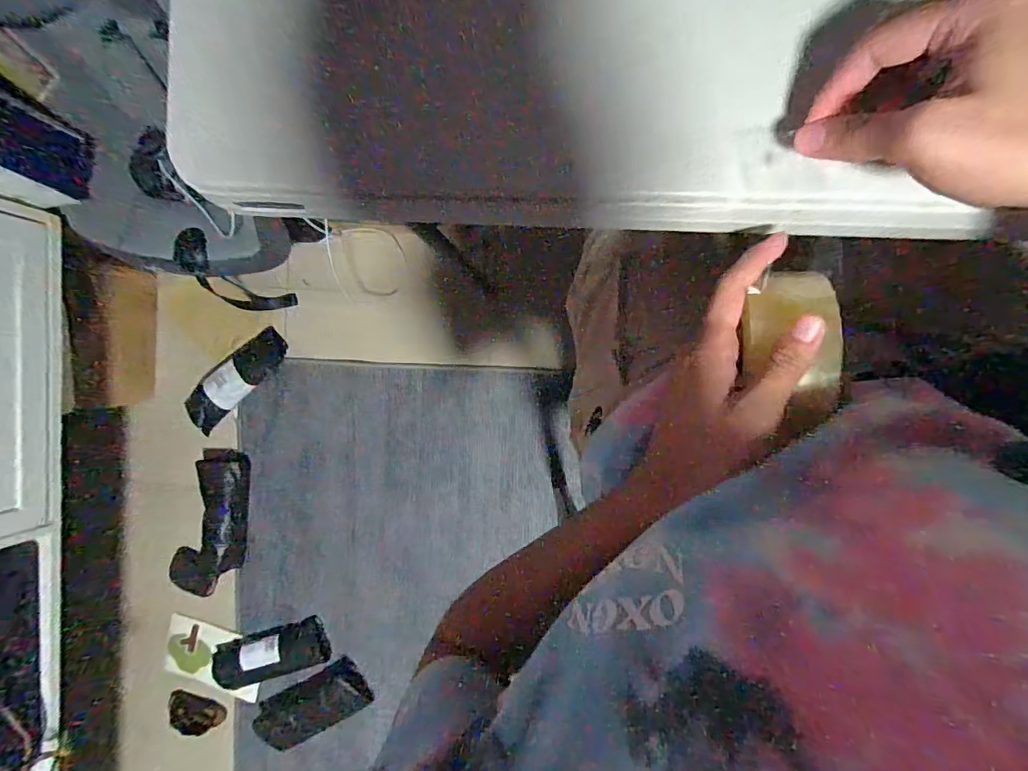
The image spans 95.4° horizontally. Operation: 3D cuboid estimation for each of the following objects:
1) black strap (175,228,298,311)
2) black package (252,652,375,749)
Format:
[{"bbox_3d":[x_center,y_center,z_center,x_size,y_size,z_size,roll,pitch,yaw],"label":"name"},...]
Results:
[{"bbox_3d":[-0.622,-0.234,1.037,0.114,0.265,0.061,-38,57,7],"label":"black strap"},{"bbox_3d":[-0.480,0.758,1.102,0.293,0.040,0.119,-31,85,7],"label":"black package"}]

